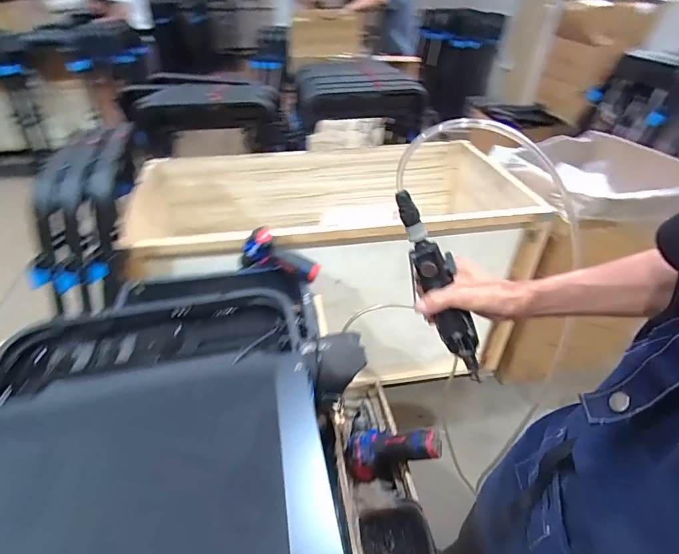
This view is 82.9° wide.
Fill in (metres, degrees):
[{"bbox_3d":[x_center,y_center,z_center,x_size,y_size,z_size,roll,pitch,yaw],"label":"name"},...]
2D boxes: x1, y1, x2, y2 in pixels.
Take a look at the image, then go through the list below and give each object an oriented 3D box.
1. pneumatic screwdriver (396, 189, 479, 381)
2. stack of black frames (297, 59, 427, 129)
[{"bbox_3d":[0.133,0.020,0.520,0.056,0.282,0.048,-9,23,47],"label":"pneumatic screwdriver"},{"bbox_3d":[0.070,-0.785,1.605,0.487,0.160,0.379,-5,38,-7],"label":"stack of black frames"}]

